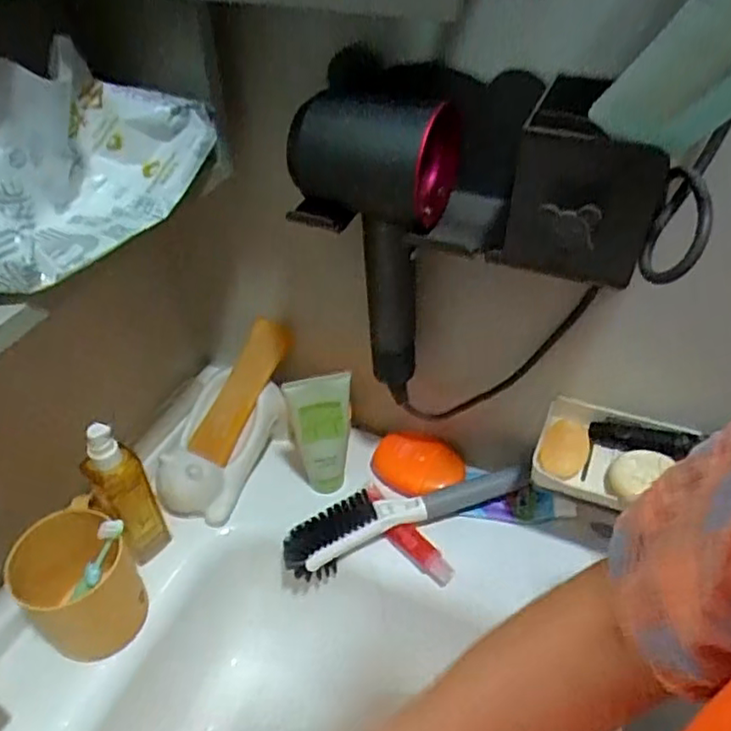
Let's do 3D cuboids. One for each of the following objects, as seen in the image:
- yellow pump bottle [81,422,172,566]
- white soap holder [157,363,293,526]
[{"bbox_3d":[-0.206,0.110,0.538,0.040,0.159,0.027,-33,52,-29],"label":"yellow pump bottle"},{"bbox_3d":[-0.152,0.086,0.637,0.097,0.095,0.135,20,47,21],"label":"white soap holder"}]

